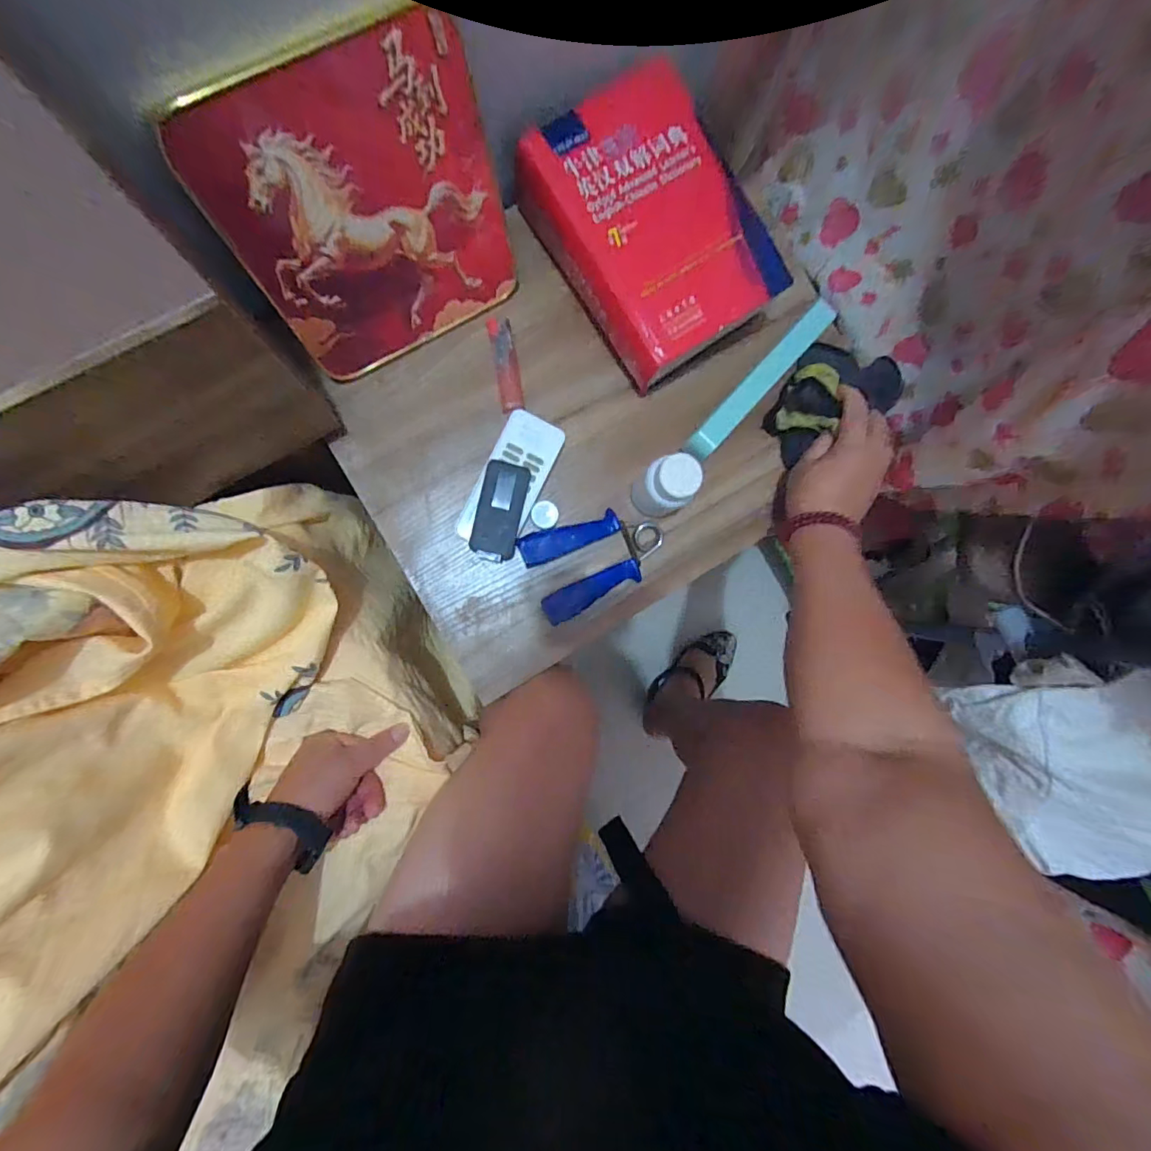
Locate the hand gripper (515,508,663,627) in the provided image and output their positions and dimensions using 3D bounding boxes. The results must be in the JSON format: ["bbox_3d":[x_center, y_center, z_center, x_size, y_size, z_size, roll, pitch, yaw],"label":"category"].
[{"bbox_3d":[0.021,-0.017,0.473,0.130,0.023,0.086,-22,91,-7],"label":"hand gripper"}]

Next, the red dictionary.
[{"bbox_3d":[0.064,-0.299,0.449,0.158,0.079,0.215,-36,93,-6],"label":"red dictionary"}]

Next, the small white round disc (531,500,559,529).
[{"bbox_3d":[-0.029,-0.058,0.471,0.026,0.007,0.026,0,88,-7],"label":"small white round disc"}]

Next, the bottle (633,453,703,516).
[{"bbox_3d":[0.080,-0.081,0.440,0.041,0.076,0.048,-38,93,-6],"label":"bottle"}]

